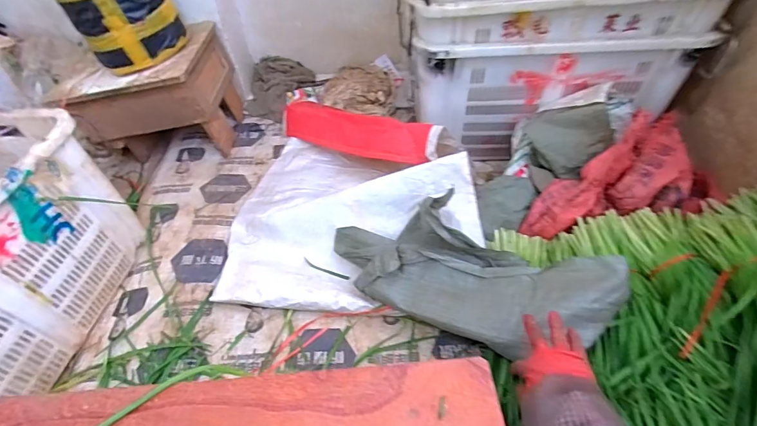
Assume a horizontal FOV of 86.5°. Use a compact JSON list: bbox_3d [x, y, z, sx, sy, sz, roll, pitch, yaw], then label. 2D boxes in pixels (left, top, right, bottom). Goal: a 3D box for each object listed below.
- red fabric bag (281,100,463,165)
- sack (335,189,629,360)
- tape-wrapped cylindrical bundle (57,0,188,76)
[{"bbox_3d":[-0.081,-0.225,1.076,0.601,0.139,0.120,15,26,32],"label":"red fabric bag"},{"bbox_3d":[0.129,0.087,0.736,0.545,0.147,0.207,8,47,31],"label":"sack"},{"bbox_3d":[-0.642,-0.498,1.010,0.229,0.229,0.214,-33,56,-24],"label":"tape-wrapped cylindrical bundle"}]

